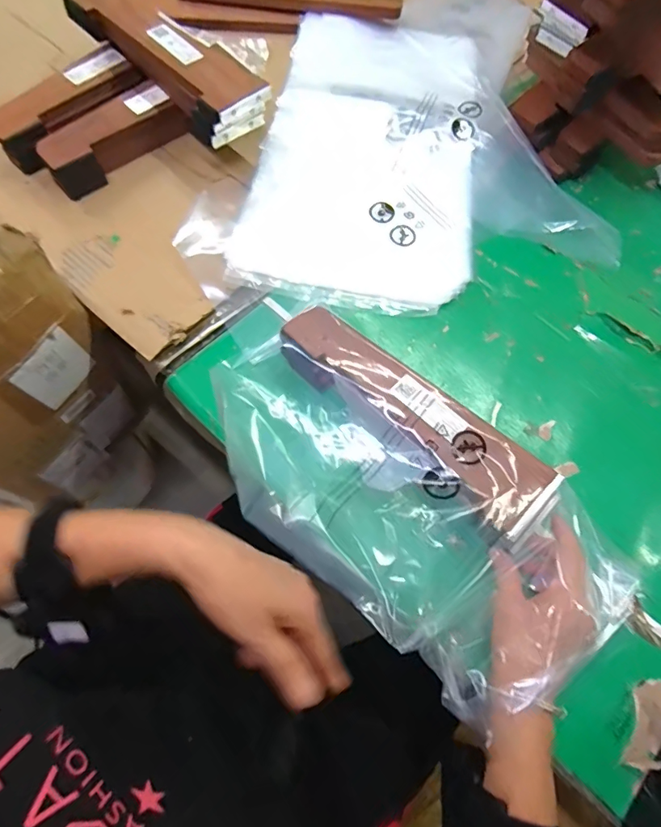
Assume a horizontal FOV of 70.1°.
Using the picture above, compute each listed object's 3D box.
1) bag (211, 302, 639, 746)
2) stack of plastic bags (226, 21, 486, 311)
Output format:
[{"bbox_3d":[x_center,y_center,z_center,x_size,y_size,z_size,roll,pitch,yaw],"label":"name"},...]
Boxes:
[{"bbox_3d":[0.047,0.063,0.446,0.370,0.050,0.220,40,76,14],"label":"bag"},{"bbox_3d":[0.059,-0.377,0.661,0.292,0.038,0.525,11,67,1],"label":"stack of plastic bags"}]

